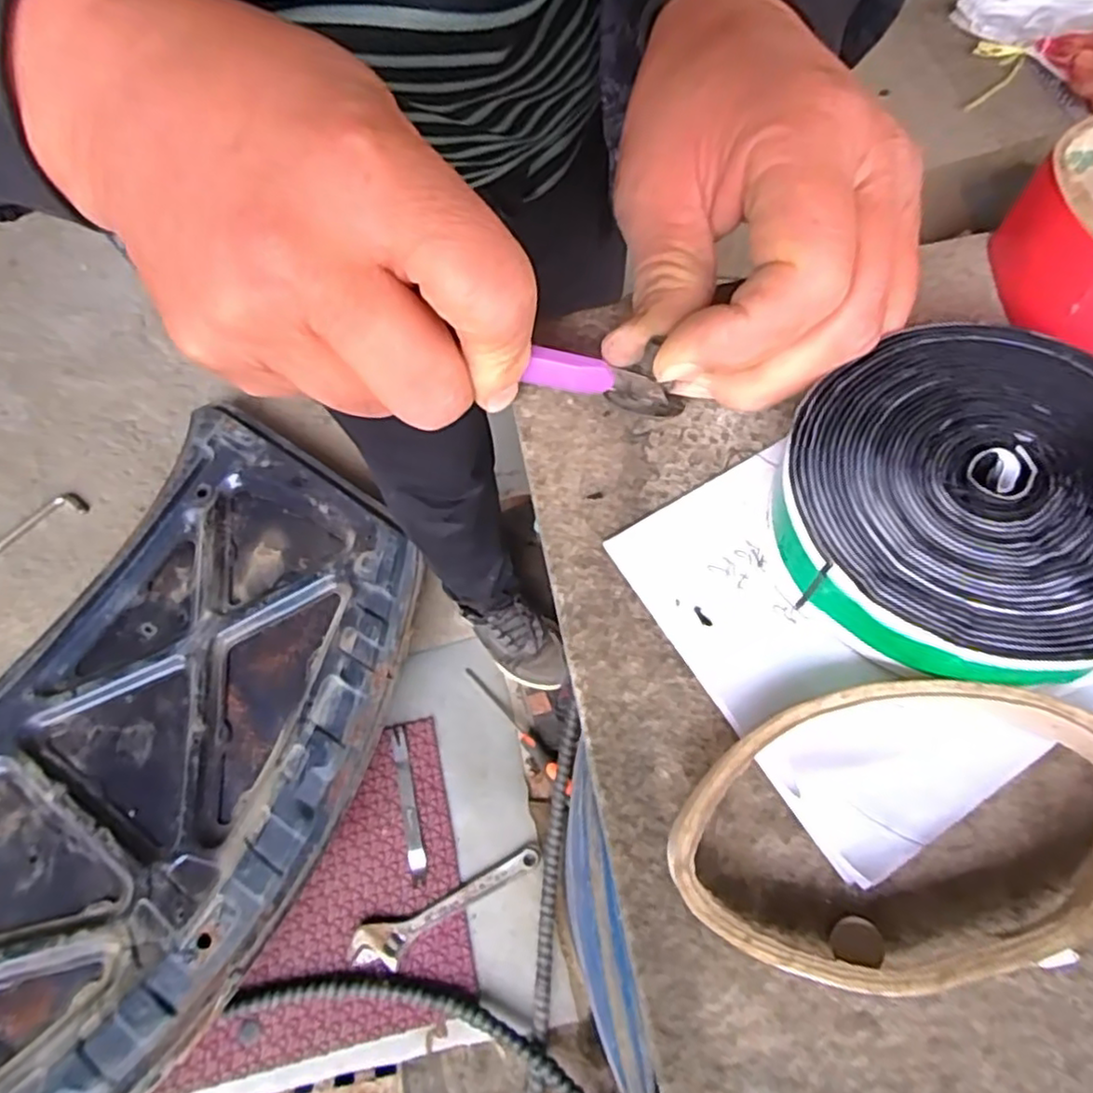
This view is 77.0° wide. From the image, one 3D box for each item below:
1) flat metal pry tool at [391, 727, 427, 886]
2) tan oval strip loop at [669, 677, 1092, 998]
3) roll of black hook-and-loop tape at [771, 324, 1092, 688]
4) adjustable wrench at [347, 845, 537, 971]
[{"bbox_3d":[-0.214,0.393,1.056,0.026,0.016,0.229,-14,64,-6],"label":"flat metal pry tool"},{"bbox_3d":[0.081,0.063,0.156,0.106,0.013,0.060,-12,64,-5],"label":"tan oval strip loop"},{"bbox_3d":[0.111,-0.012,0.178,0.095,0.023,0.090,0,63,1],"label":"roll of black hook-and-loop tape"},{"bbox_3d":[-0.138,0.519,0.979,0.288,0.019,0.066,-22,65,-10],"label":"adjustable wrench"}]

